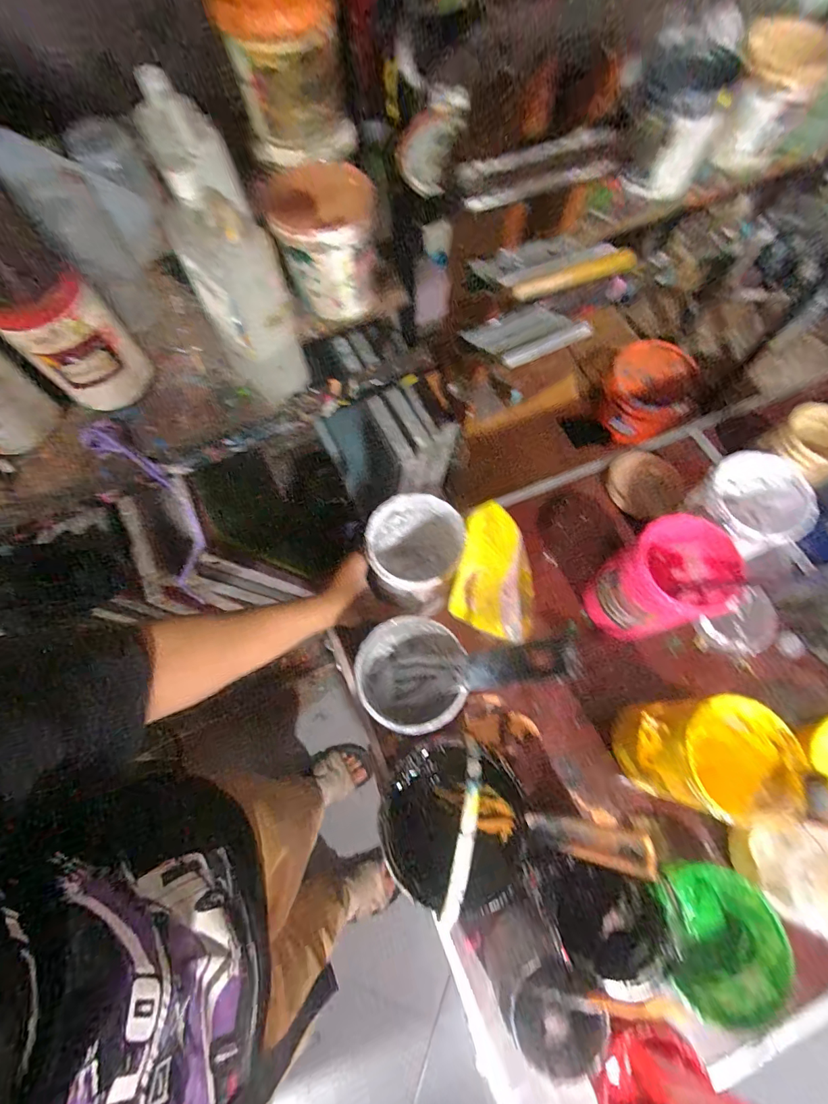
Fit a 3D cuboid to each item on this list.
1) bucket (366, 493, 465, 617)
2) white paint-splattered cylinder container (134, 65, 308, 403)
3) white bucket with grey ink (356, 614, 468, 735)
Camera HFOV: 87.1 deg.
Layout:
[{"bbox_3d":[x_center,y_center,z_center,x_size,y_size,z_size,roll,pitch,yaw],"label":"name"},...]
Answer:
[{"bbox_3d":[0.001,0.010,0.482,0.091,0.145,0.095,-4,70,-1],"label":"bucket"},{"bbox_3d":[-0.185,-0.265,0.486,0.079,0.210,0.092,-33,73,-11],"label":"white paint-splattered cylinder container"},{"bbox_3d":[-0.003,0.124,0.429,0.091,0.119,0.097,-18,71,-6],"label":"white bucket with grey ink"}]

